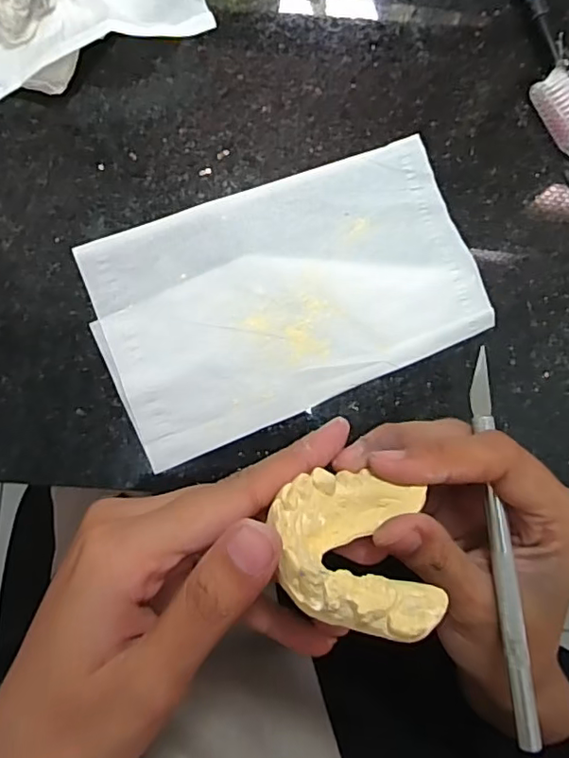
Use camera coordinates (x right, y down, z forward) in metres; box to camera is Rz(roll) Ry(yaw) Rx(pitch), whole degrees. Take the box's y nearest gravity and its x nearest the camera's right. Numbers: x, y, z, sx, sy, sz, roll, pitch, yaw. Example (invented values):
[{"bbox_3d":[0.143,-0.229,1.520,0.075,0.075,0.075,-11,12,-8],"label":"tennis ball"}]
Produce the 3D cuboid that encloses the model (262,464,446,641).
[{"bbox_3d":[0.021,0.053,0.170,0.046,0.051,0.022,6,121,-4],"label":"model"}]

